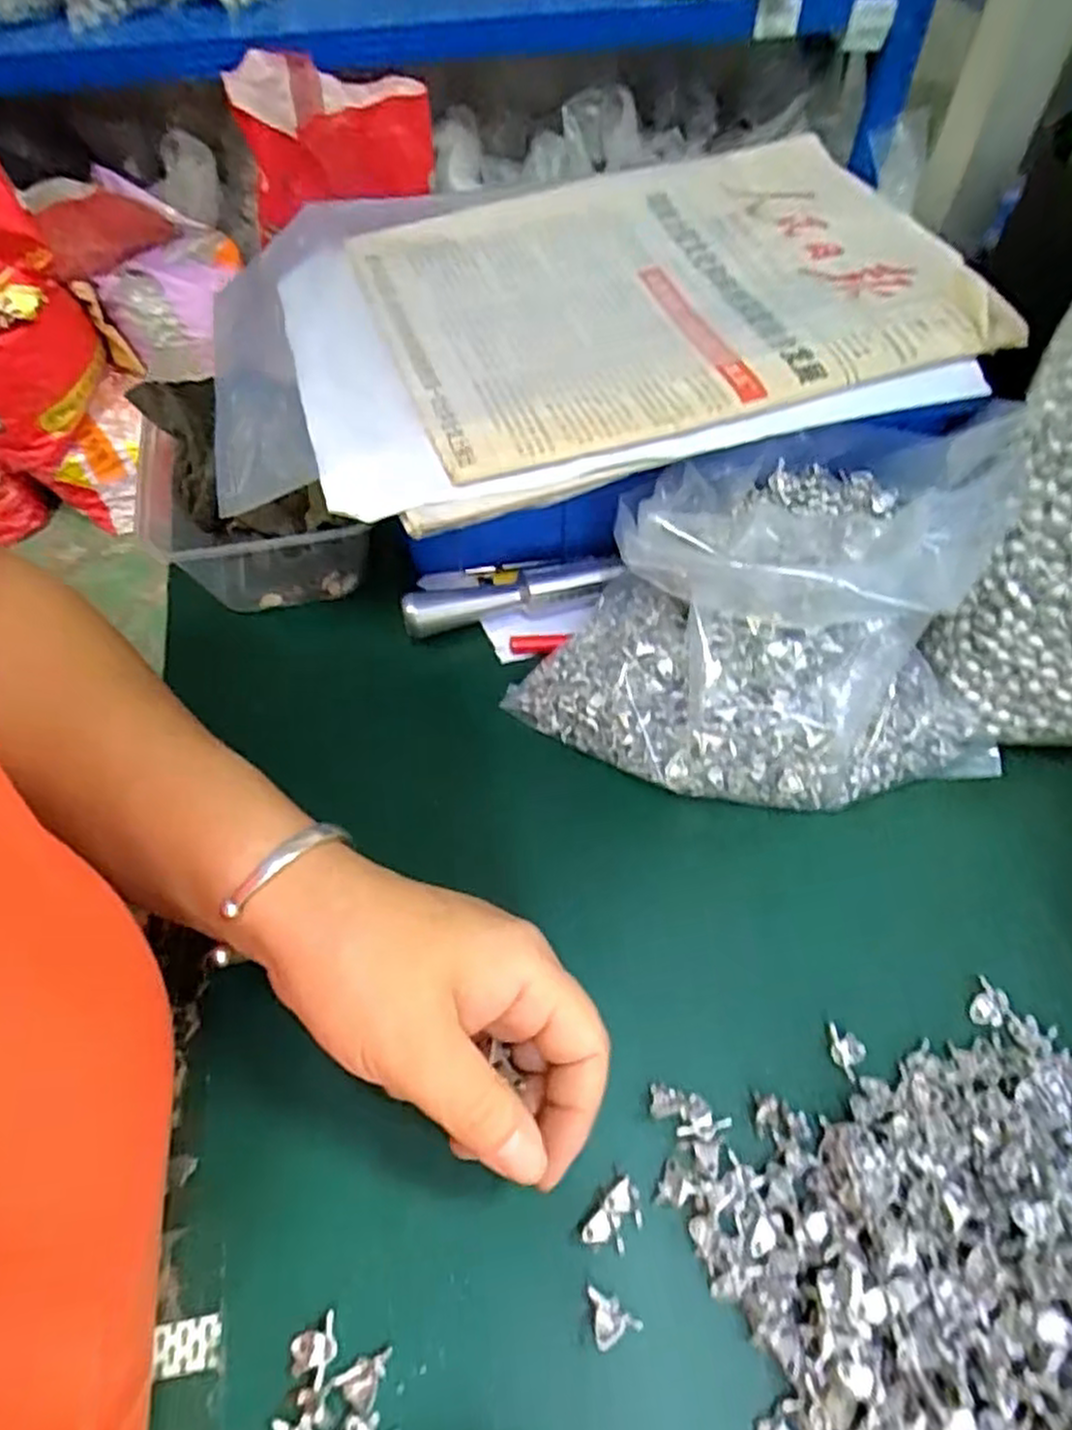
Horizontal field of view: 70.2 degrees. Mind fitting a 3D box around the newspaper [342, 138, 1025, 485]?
[{"bbox_3d":[0.057,-0.199,0.373,0.256,0.033,0.185,-19,59,-8],"label":"newspaper"}]

